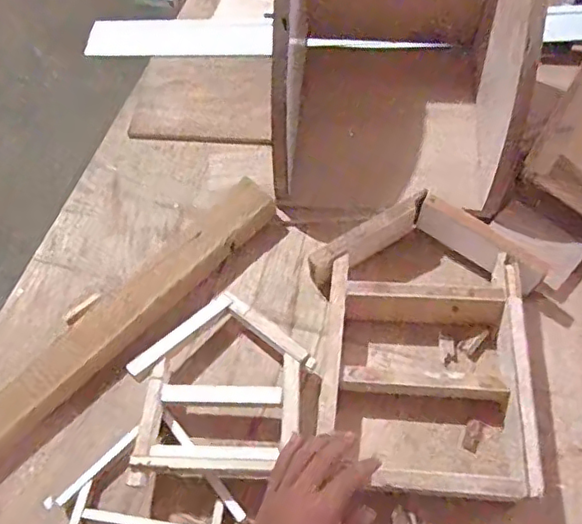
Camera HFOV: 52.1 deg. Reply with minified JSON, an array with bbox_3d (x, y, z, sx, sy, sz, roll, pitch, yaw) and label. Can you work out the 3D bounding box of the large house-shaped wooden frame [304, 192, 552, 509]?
[{"bbox_3d":[0.150,0.085,0.696,0.269,0.067,0.343,11,60,9],"label":"large house-shaped wooden frame"}]

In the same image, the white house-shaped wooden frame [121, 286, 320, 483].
[{"bbox_3d":[-0.075,0.134,0.669,0.192,0.054,0.198,-6,58,-1],"label":"white house-shaped wooden frame"}]

